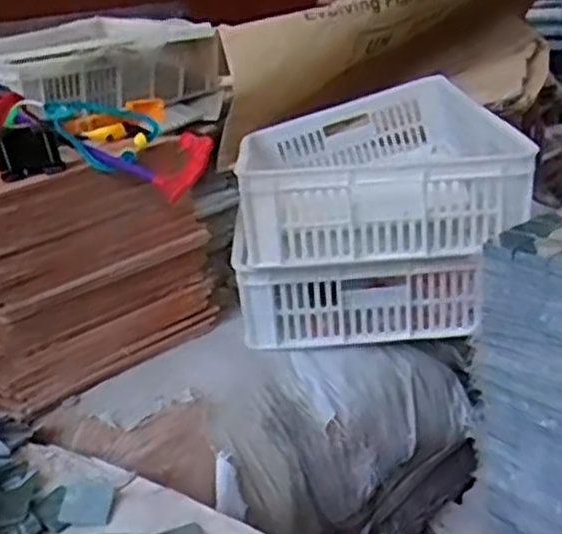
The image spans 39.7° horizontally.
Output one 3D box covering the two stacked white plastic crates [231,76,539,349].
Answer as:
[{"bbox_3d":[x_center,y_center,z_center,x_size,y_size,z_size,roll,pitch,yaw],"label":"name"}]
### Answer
[{"bbox_3d":[0.167,-0.124,1.477,0.452,0.312,0.702,-5,21,5],"label":"two stacked white plastic crates"}]

